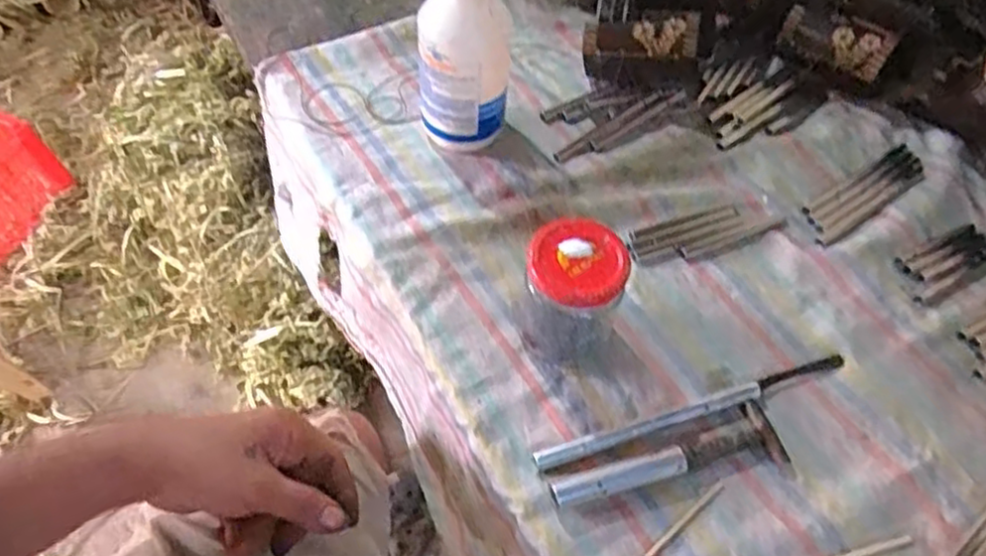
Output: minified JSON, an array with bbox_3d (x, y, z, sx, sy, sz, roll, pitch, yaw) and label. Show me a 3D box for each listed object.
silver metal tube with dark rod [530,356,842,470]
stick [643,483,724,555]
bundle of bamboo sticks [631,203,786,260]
[{"bbox_3d":[0.141,0.090,0.493,0.236,0.015,0.013,-17,57,-10],"label":"silver metal tube with dark rod"},{"bbox_3d":[0.112,0.162,0.448,0.098,0.004,0.006,-36,62,-21],"label":"stick"},{"bbox_3d":[0.174,-0.039,0.583,0.130,0.008,0.037,-17,57,-10],"label":"bundle of bamboo sticks"}]

